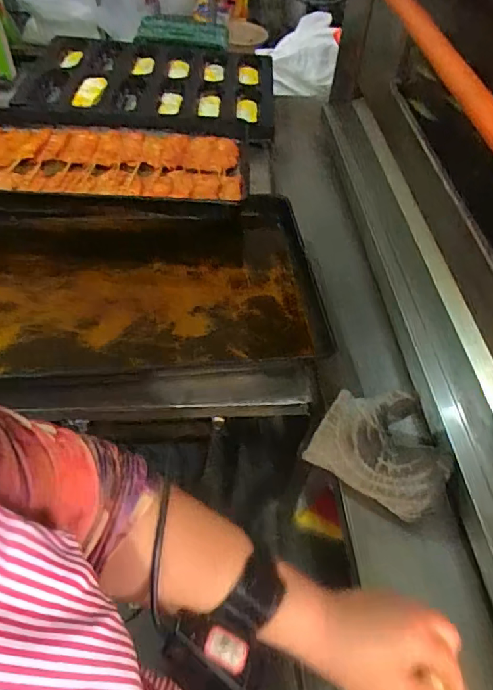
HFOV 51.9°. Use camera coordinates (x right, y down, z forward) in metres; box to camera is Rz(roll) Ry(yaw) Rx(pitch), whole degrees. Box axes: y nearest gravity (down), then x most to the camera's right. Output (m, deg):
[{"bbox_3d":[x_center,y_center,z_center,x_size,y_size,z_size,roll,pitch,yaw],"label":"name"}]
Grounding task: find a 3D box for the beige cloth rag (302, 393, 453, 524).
[{"bbox_3d":[0.192,0.136,0.694,0.178,0.066,0.140,25,50,19],"label":"beige cloth rag"}]

